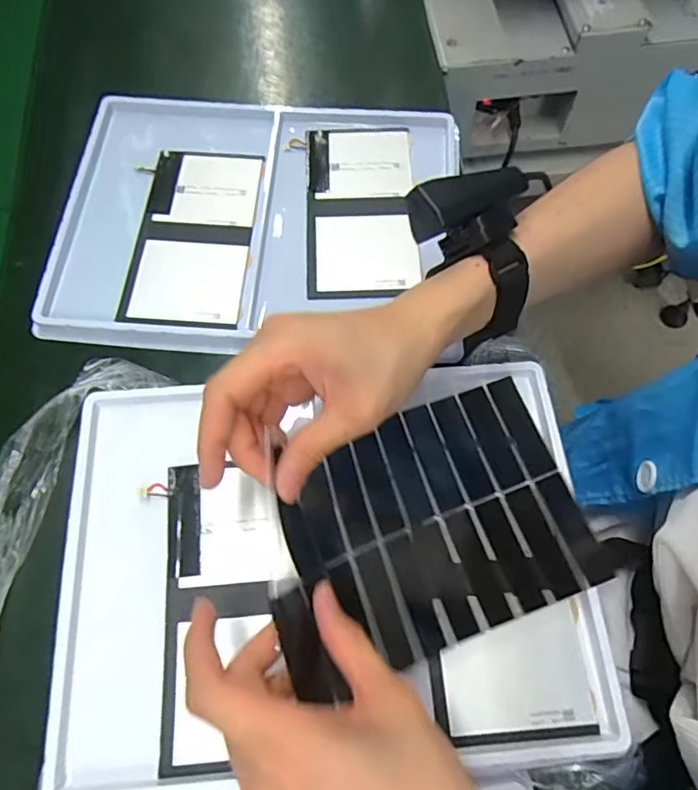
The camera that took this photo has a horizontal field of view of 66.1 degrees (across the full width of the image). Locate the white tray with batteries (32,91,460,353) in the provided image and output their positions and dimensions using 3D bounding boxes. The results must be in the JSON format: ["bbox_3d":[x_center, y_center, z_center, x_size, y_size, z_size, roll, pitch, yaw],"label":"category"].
[{"bbox_3d":[-0.074,-0.151,0.441,0.310,0.021,0.241,2,68,2],"label":"white tray with batteries"}]

